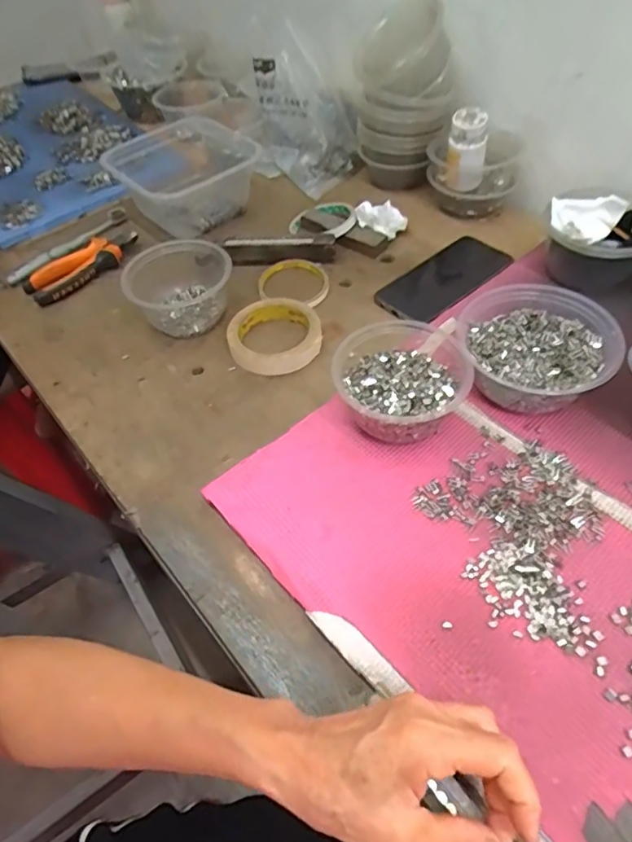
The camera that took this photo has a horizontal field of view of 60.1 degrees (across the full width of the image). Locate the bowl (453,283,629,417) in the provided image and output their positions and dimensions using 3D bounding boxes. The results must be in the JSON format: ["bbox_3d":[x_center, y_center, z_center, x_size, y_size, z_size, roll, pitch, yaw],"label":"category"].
[{"bbox_3d":[0.198,-0.063,0.501,0.135,0.061,0.129,-3,52,4],"label":"bowl"}]

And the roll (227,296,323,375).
[{"bbox_3d":[-0.045,-0.094,0.584,0.096,0.019,0.092,-3,52,4],"label":"roll"}]

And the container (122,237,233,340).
[{"bbox_3d":[-0.149,-0.149,0.610,0.111,0.065,0.111,-3,52,4],"label":"container"}]

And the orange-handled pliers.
[{"bbox_3d":[-0.286,-0.193,0.678,0.145,0.024,0.059,-36,57,-21],"label":"orange-handled pliers"}]

